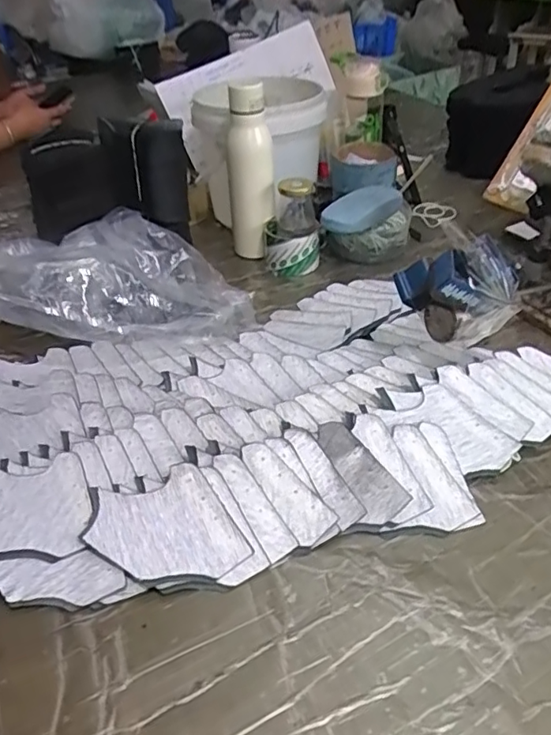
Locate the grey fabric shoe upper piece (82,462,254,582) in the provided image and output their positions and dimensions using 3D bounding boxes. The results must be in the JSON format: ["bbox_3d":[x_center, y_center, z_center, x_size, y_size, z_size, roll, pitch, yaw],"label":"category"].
[{"bbox_3d":[-0.091,0.133,0.471,0.115,0.011,0.097,-14,53,-13],"label":"grey fabric shoe upper piece"}]

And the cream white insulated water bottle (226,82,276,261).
[{"bbox_3d":[-0.034,-0.273,0.814,0.062,0.232,0.056,-12,39,-10],"label":"cream white insulated water bottle"}]

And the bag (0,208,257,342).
[{"bbox_3d":[-0.198,-0.103,0.676,0.329,0.131,0.199,-2,39,2],"label":"bag"}]

